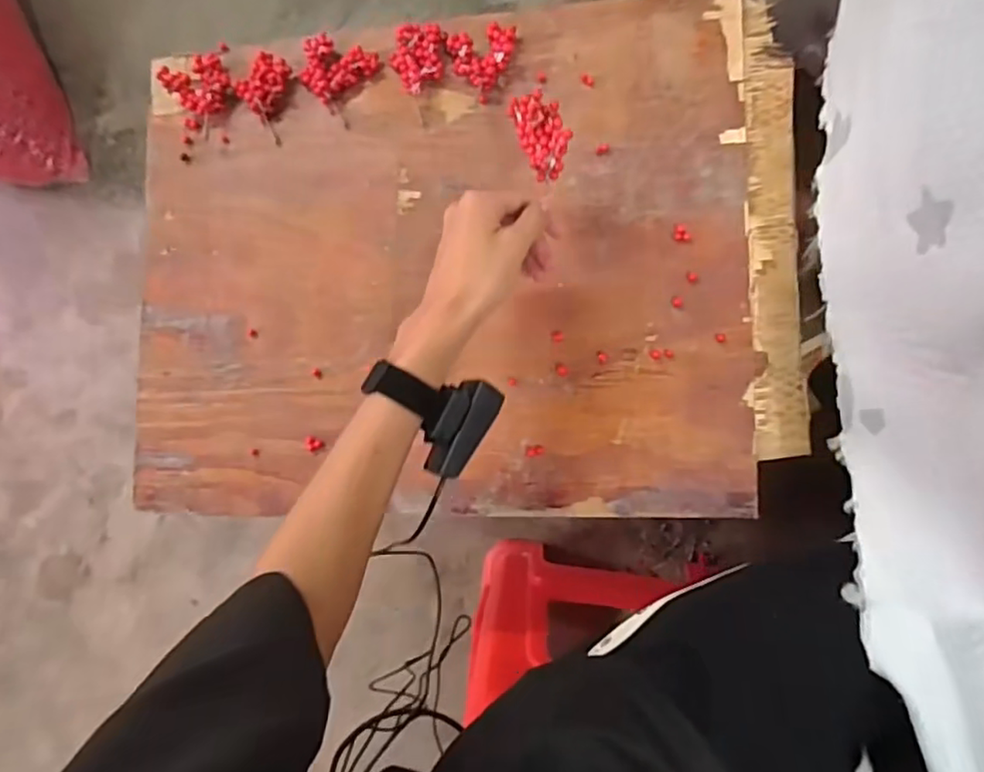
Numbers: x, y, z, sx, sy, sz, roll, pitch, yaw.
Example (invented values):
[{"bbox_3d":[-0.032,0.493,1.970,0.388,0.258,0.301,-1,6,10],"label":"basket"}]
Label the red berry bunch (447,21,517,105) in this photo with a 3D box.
[{"bbox_3d":[-0.005,-0.288,0.551,0.059,0.019,0.065,-13,85,7],"label":"red berry bunch"}]

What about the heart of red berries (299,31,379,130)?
[{"bbox_3d":[-0.148,-0.290,0.573,0.068,0.017,0.064,34,92,9],"label":"heart of red berries"}]

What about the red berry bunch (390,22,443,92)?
[{"bbox_3d":[-0.067,-0.295,0.562,0.044,0.019,0.057,-2,87,8],"label":"red berry bunch"}]

